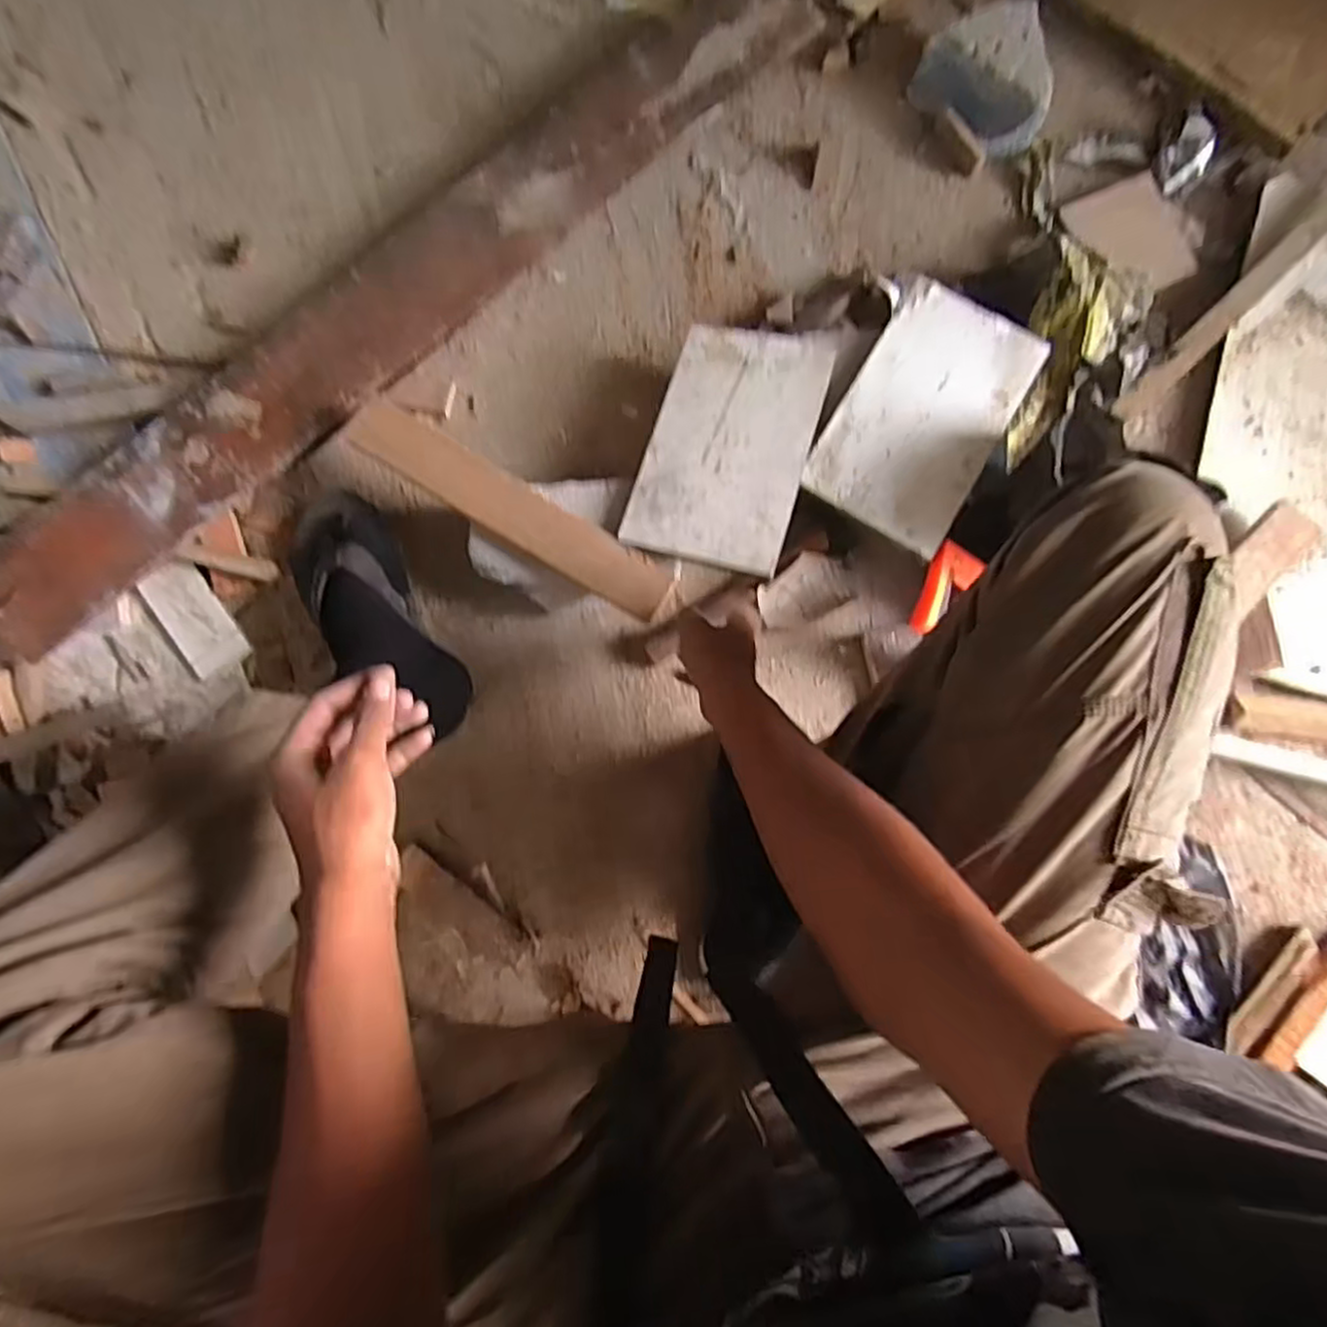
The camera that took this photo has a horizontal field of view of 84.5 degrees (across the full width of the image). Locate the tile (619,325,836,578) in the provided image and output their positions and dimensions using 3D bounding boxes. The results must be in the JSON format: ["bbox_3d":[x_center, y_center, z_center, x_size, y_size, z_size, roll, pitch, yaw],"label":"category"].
[{"bbox_3d":[0.066,-0.214,0.702,0.147,0.011,0.251,16,76,8],"label":"tile"}]

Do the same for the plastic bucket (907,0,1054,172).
[{"bbox_3d":[0.362,-0.636,0.801,0.116,0.066,0.143,-35,85,-5],"label":"plastic bucket"}]

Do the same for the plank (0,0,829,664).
[{"bbox_3d":[-0.261,-0.408,0.767,1.090,0.039,0.159,-43,85,-8],"label":"plank"}]

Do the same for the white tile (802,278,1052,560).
[{"bbox_3d":[0.255,-0.243,0.708,0.145,0.011,0.254,30,82,2],"label":"white tile"}]

